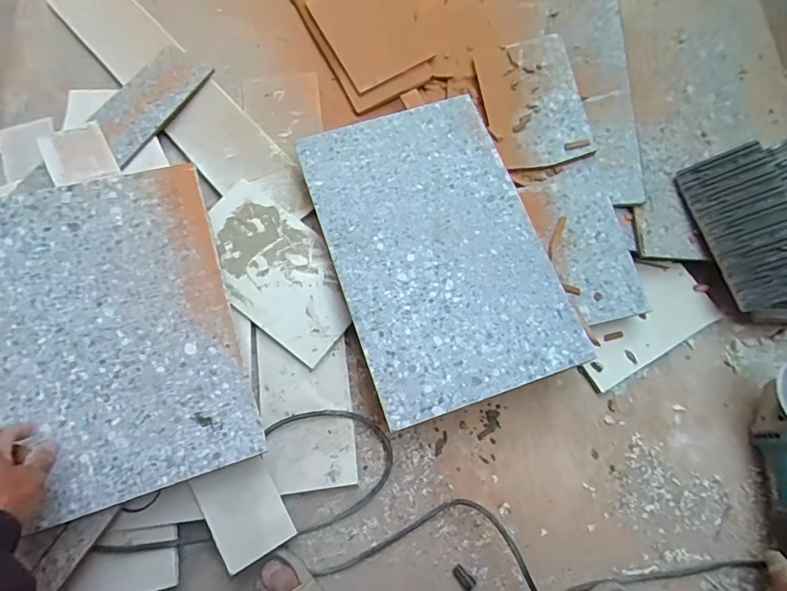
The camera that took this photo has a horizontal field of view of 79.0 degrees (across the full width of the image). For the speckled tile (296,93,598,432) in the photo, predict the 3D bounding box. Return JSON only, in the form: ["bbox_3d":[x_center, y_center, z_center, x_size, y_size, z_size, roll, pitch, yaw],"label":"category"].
[{"bbox_3d":[0.052,-0.064,0.594,0.253,0.011,0.385,-19,75,-6],"label":"speckled tile"}]

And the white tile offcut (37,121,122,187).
[{"bbox_3d":[-0.415,-0.183,0.630,0.077,0.009,0.079,-27,84,-21],"label":"white tile offcut"}]

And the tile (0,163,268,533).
[{"bbox_3d":[-0.318,0.027,0.545,0.247,0.005,0.388,-16,70,-16],"label":"tile"}]

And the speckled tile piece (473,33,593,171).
[{"bbox_3d":[0.195,-0.272,0.669,0.124,0.012,0.190,-15,76,10],"label":"speckled tile piece"}]

